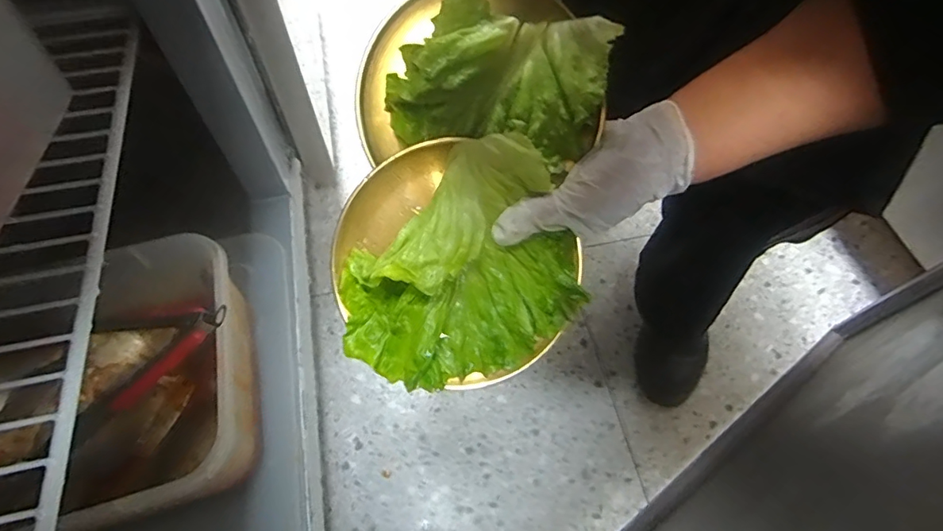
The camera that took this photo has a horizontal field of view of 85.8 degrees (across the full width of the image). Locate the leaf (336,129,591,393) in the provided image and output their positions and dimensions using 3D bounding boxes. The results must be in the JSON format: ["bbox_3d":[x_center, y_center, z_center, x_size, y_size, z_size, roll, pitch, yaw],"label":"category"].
[{"bbox_3d":[-0.001,0.009,0.338,0.172,0.029,0.128,-45,96,-1],"label":"leaf"}]

